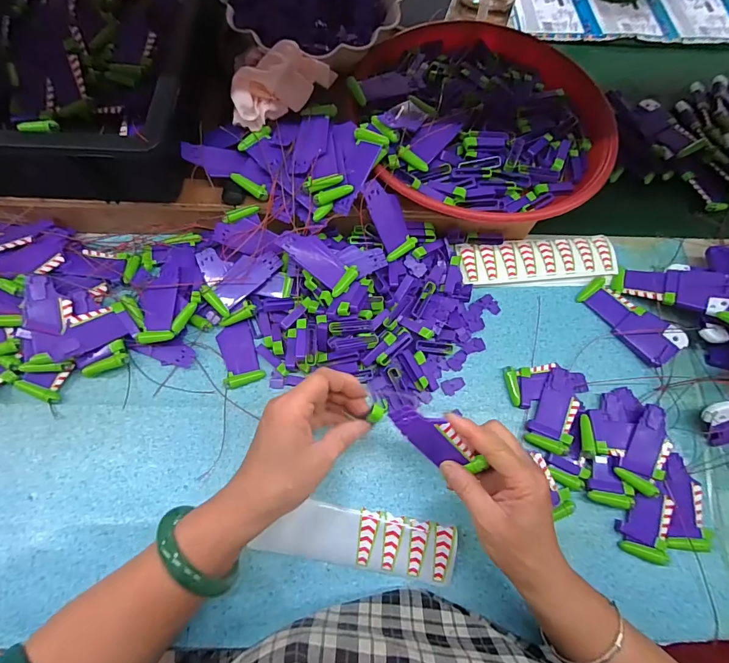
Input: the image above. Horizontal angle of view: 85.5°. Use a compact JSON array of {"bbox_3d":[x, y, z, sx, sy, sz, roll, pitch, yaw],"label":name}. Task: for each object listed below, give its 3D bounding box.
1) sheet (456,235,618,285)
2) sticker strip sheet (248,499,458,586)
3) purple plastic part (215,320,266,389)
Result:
[{"bbox_3d":[0.212,-0.087,0.489,0.192,0.018,0.056,-4,69,-4],"label":"sheet"},{"bbox_3d":[-0.004,0.199,0.377,0.179,0.005,0.050,10,77,2],"label":"sticker strip sheet"},{"bbox_3d":[-0.140,0.025,0.435,0.042,0.008,0.070,-20,71,-10],"label":"purple plastic part"}]

